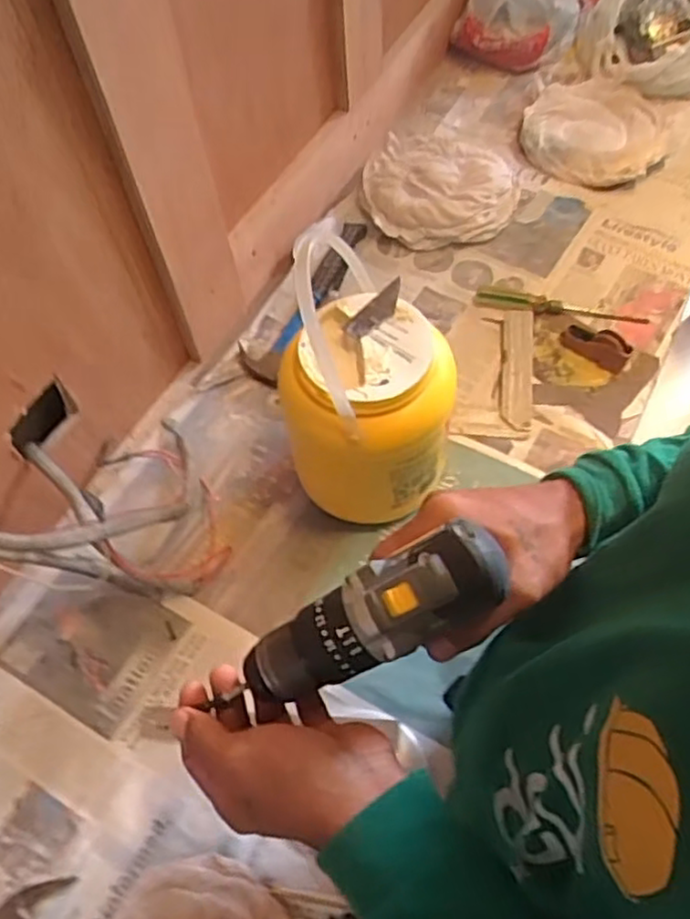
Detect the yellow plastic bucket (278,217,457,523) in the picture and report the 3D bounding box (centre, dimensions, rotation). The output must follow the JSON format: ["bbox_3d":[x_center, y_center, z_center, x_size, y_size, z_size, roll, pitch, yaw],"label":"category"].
[{"bbox_3d":[0.018,-0.058,0.657,0.156,0.263,0.149,-2,59,3],"label":"yellow plastic bucket"}]

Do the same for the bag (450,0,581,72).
[{"bbox_3d":[0.241,-0.655,0.977,0.170,0.152,0.117,13,61,12],"label":"bag"}]

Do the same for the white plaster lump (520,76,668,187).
[{"bbox_3d":[0.334,-0.444,0.946,0.176,0.038,0.207,4,60,7],"label":"white plaster lump"}]

